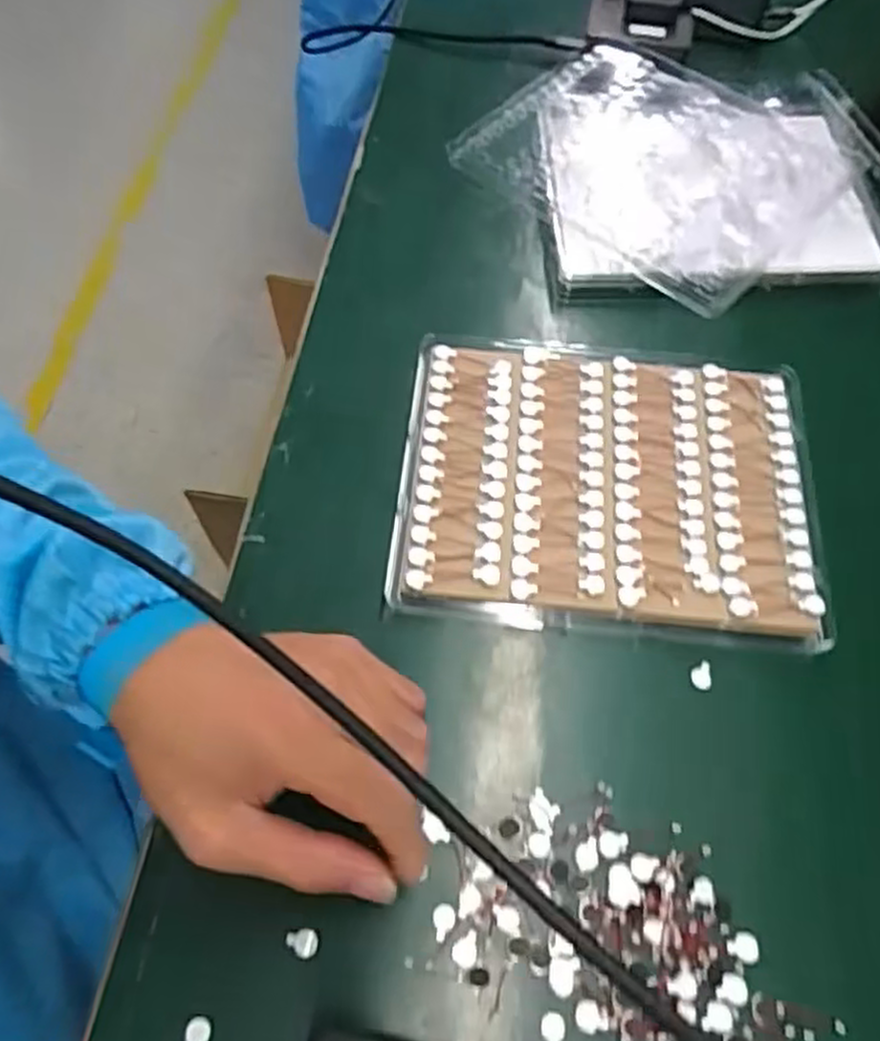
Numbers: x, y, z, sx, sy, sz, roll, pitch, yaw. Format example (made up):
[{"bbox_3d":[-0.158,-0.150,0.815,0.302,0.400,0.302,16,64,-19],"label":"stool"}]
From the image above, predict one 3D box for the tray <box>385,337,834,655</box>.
[{"bbox_3d":[0.086,-0.021,0.400,0.209,0.017,0.163,5,61,3],"label":"tray"}]

